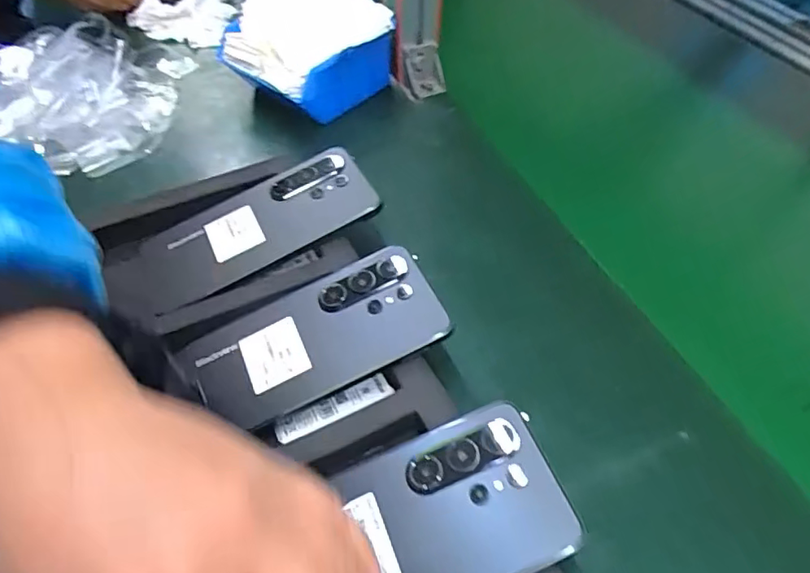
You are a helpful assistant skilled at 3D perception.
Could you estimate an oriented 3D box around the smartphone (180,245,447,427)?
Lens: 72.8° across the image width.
[{"bbox_3d":[-0.055,0.030,0.333,0.151,0.008,0.075,-23,59,-3],"label":"smartphone"}]

